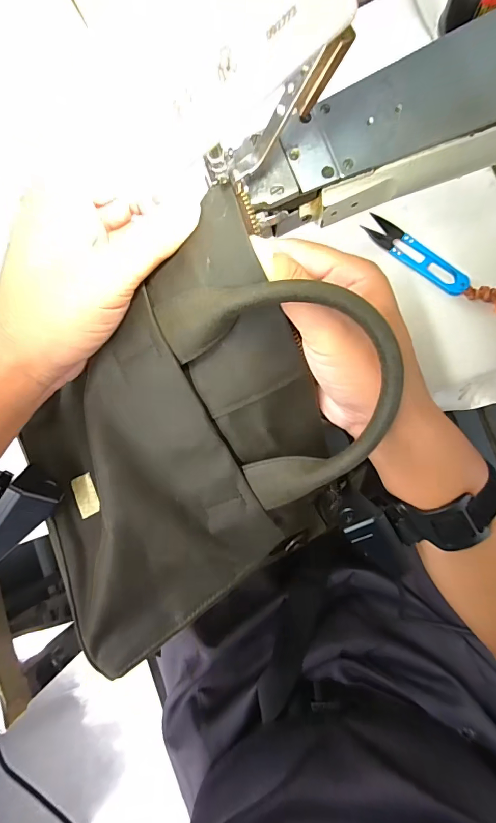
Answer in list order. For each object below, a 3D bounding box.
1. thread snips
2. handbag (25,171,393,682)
[{"bbox_3d":[0.143,-0.134,0.311,0.100,0.012,0.020,42,93,8],"label":"thread snips"},{"bbox_3d":[-0.034,0.033,0.240,0.243,0.132,0.183,-40,83,4],"label":"handbag"}]

